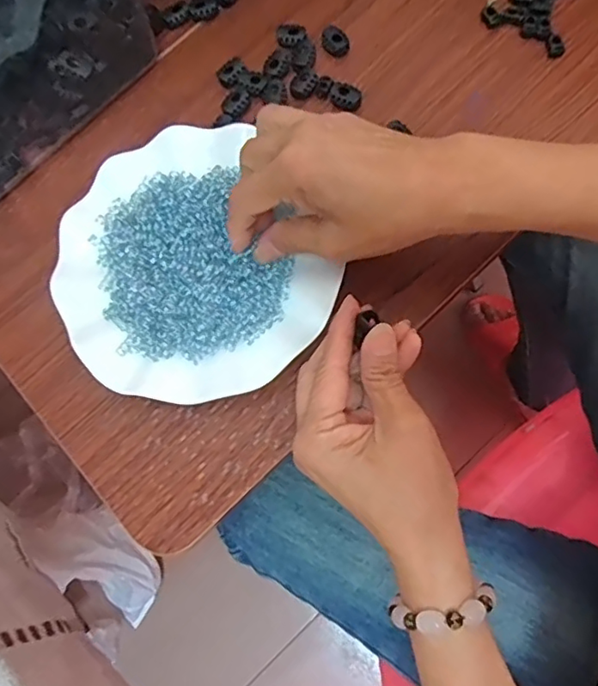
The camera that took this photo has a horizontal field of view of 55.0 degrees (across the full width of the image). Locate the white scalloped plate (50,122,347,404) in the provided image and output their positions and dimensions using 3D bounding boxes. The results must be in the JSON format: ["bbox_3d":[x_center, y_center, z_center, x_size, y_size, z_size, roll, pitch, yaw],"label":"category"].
[{"bbox_3d":[-0.073,-0.052,0.365,0.158,0.026,0.176,-20,71,-7],"label":"white scalloped plate"}]

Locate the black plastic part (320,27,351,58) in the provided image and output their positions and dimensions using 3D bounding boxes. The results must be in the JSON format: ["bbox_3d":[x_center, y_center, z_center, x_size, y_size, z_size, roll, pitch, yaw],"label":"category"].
[{"bbox_3d":[0.026,-0.218,0.417,0.022,0.009,0.016,37,82,14],"label":"black plastic part"}]

